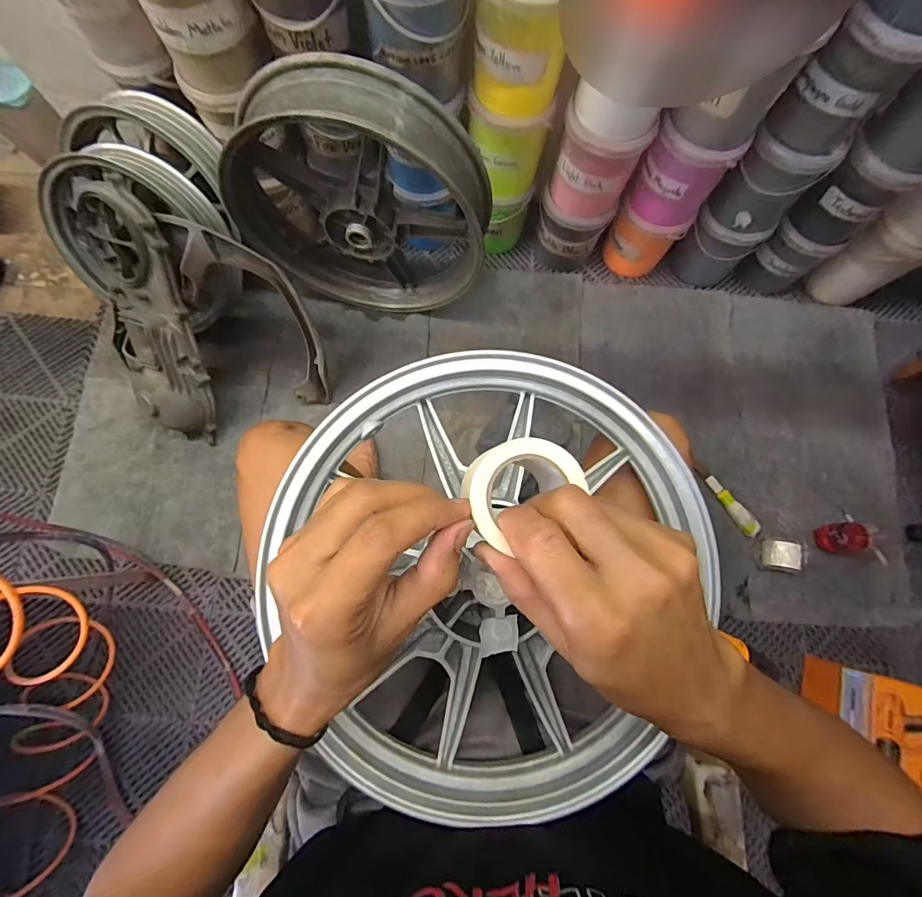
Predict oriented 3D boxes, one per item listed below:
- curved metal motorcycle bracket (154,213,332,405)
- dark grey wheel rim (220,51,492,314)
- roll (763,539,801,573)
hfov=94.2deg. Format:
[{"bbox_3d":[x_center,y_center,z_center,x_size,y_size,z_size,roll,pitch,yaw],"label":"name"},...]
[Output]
[{"bbox_3d":[-0.369,-0.250,0.812,0.146,0.035,0.401,-40,125,-10],"label":"curved metal motorcycle bracket"},{"bbox_3d":[-0.172,-0.424,0.795,0.434,0.430,0.141,12,77,1],"label":"dark grey wheel rim"},{"bbox_3d":[0.651,0.217,0.860,0.065,0.071,0.057,11,77,1],"label":"roll"}]

